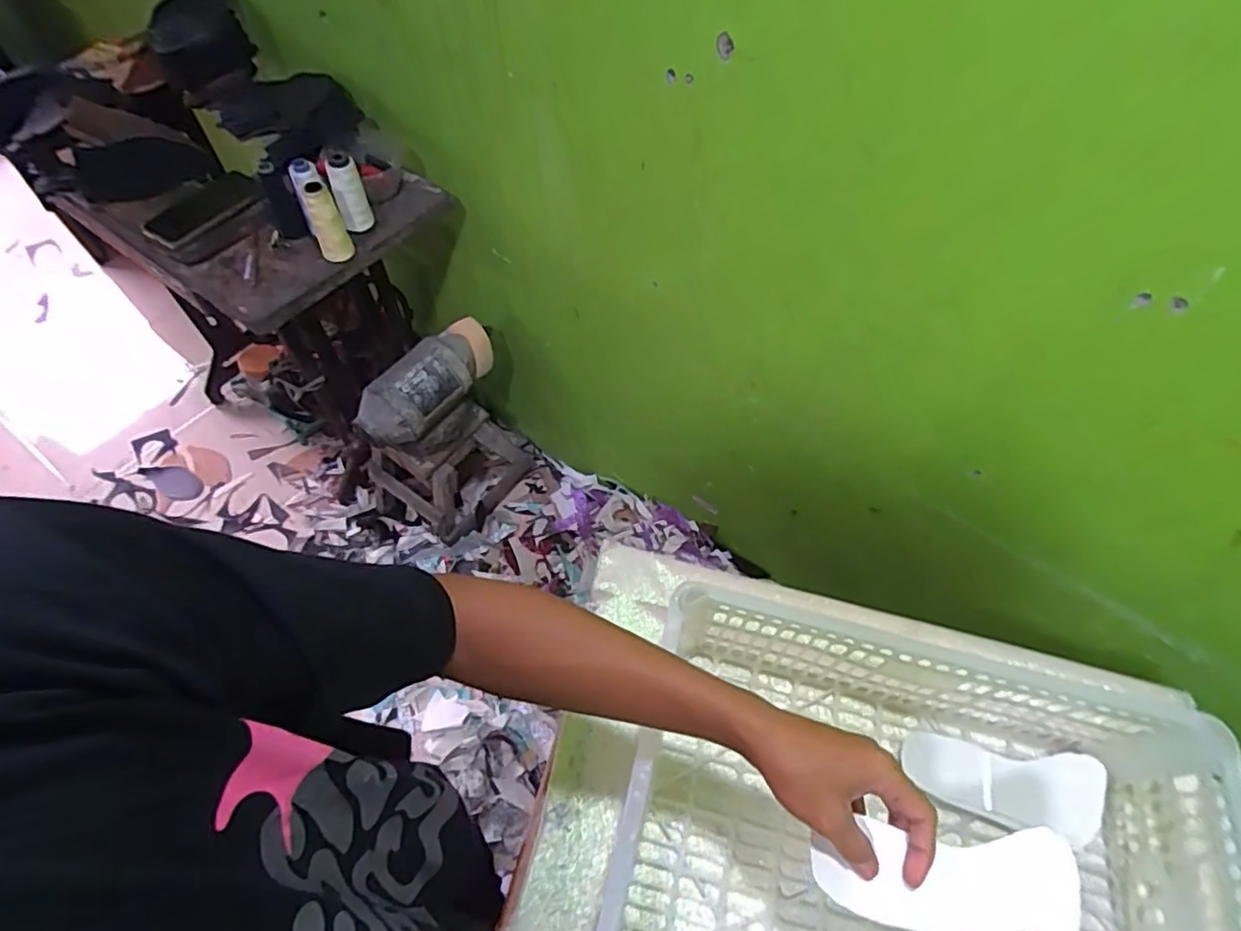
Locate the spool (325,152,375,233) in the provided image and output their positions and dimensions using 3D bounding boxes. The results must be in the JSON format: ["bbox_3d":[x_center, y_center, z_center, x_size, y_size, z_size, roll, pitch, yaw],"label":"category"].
[{"bbox_3d":[-0.412,-0.412,0.943,0.045,0.113,0.039,-23,62,-16],"label":"spool"}]

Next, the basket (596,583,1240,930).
[{"bbox_3d":[0.242,0.338,0.479,0.489,0.155,0.349,15,59,7],"label":"basket"}]

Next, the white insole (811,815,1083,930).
[{"bbox_3d":[0.207,0.265,0.396,0.161,0.017,0.064,-3,58,4],"label":"white insole"}]

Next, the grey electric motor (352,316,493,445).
[{"bbox_3d":[-0.353,-0.154,1.152,0.102,0.092,0.288,33,63,17],"label":"grey electric motor"}]

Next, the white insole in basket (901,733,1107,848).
[{"bbox_3d":[0.352,0.294,0.567,0.168,0.019,0.071,7,58,2],"label":"white insole in basket"}]

